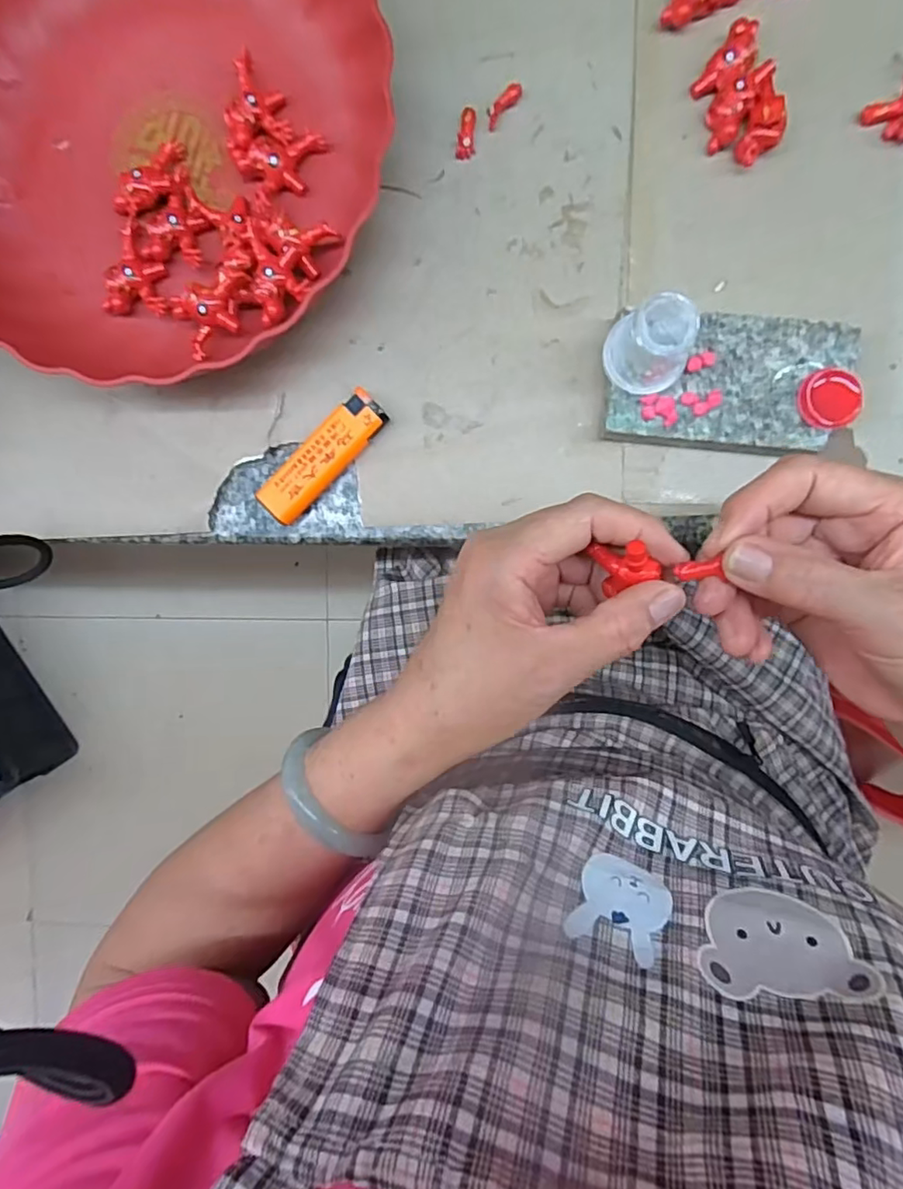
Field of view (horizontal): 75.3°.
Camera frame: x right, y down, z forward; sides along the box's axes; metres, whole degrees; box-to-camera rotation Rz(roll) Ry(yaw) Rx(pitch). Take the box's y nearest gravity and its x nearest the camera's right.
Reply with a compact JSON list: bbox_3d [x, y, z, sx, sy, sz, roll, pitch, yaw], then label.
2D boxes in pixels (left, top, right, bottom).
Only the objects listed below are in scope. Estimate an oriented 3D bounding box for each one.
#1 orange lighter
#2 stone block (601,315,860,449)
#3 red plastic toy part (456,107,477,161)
[{"bbox_3d":[-0.068,-0.072,0.310,0.080,0.014,0.023,-44,89,6],"label":"orange lighter"},{"bbox_3d":[0.133,-0.102,0.286,0.110,0.023,0.059,5,94,4],"label":"stone block"},{"bbox_3d":[0.008,-0.235,0.299,0.009,0.006,0.022,4,94,5],"label":"red plastic toy part"}]

